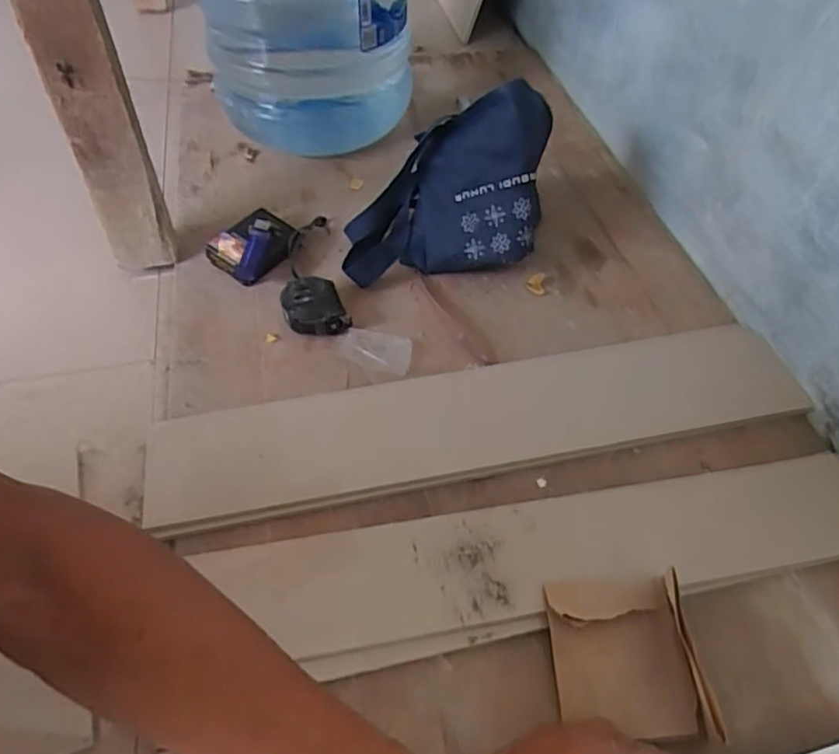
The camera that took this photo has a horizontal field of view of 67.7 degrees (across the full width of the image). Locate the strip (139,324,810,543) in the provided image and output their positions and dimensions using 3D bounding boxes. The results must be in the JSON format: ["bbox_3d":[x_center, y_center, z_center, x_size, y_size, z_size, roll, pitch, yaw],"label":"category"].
[{"bbox_3d":[0.060,0.039,0.574,0.590,0.016,0.114,-9,52,-9],"label":"strip"}]

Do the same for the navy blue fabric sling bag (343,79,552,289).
[{"bbox_3d":[0.029,-0.192,0.664,0.218,0.167,0.116,-5,52,-5],"label":"navy blue fabric sling bag"}]

